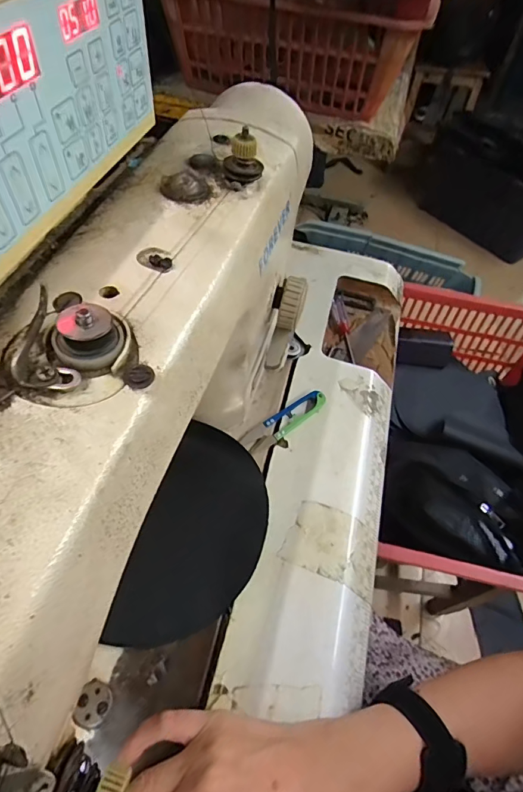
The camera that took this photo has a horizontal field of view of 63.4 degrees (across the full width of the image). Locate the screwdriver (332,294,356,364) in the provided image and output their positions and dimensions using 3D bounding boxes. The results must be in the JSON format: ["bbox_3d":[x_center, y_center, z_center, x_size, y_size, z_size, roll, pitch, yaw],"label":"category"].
[{"bbox_3d":[0.104,-0.087,0.526,0.017,0.011,0.103,-4,56,-7],"label":"screwdriver"}]

